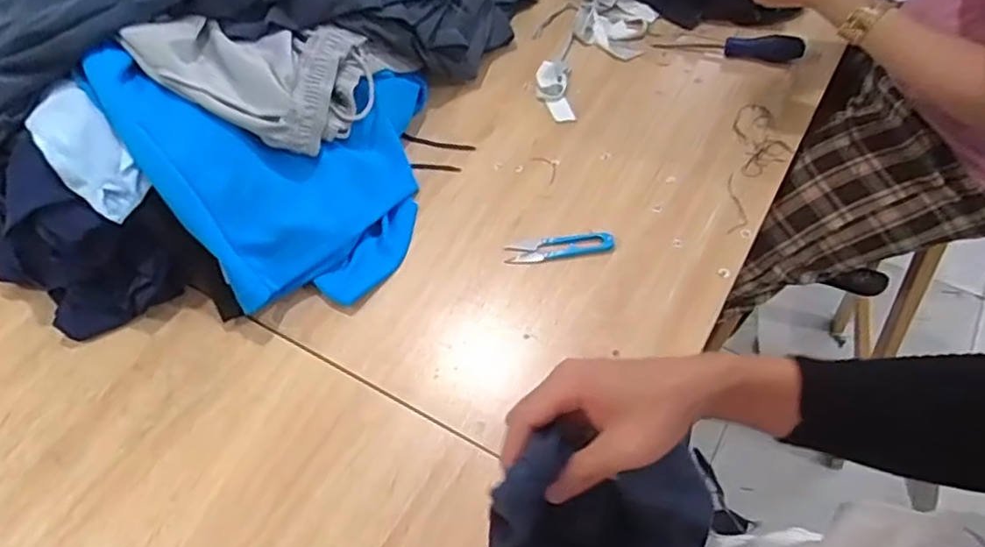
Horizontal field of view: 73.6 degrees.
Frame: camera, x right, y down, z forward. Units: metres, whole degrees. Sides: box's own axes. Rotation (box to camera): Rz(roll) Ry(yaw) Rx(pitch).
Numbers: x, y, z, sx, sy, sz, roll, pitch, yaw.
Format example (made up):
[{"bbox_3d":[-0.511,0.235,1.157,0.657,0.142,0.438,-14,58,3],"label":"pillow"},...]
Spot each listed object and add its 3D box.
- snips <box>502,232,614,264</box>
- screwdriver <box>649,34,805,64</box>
[{"bbox_3d":[0.075,-0.029,0.734,0.119,0.005,0.028,-7,56,1],"label":"snips"},{"bbox_3d":[0.315,-0.307,0.874,0.184,0.028,0.026,9,58,12],"label":"screwdriver"}]

